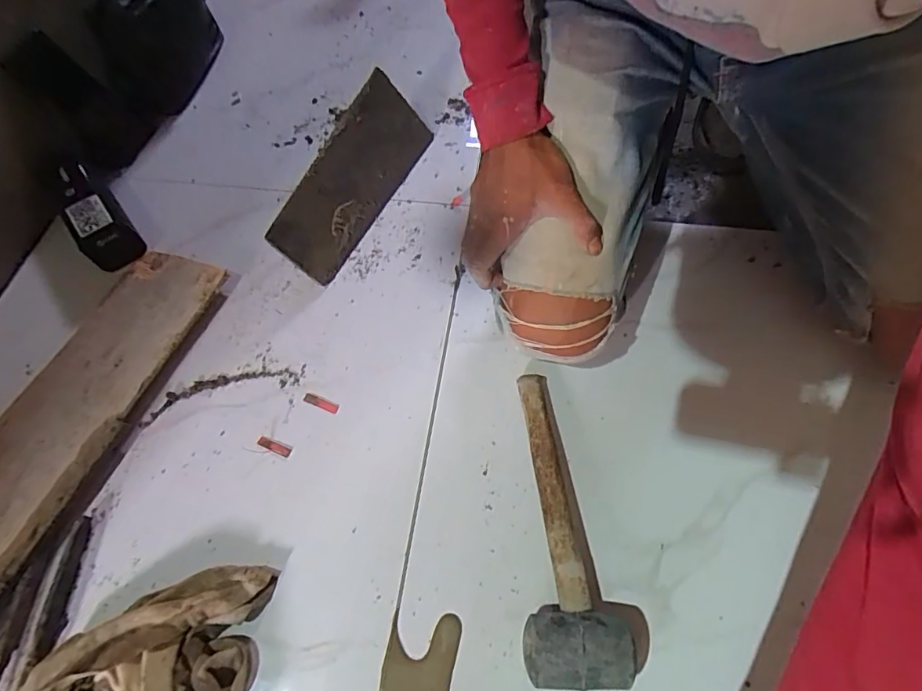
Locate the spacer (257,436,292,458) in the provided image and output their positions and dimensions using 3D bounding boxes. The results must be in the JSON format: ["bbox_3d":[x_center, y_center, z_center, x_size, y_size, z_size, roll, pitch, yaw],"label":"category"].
[{"bbox_3d":[-0.199,0.107,0.519,0.037,0.004,0.011,18,65,11],"label":"spacer"}]

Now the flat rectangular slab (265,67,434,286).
[{"bbox_3d":[-0.135,-0.221,0.637,0.007,0.111,0.291,2,59,46],"label":"flat rectangular slab"}]

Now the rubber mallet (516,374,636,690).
[{"bbox_3d":[0.090,0.152,0.453,0.084,0.058,0.276,-3,62,0],"label":"rubber mallet"}]

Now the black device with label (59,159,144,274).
[{"bbox_3d":[-0.473,-0.177,0.626,0.059,0.051,0.159,-33,66,-14],"label":"black device with label"}]

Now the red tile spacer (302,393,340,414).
[{"bbox_3d":[-0.155,0.064,0.541,0.040,0.004,0.010,19,65,12],"label":"red tile spacer"}]

